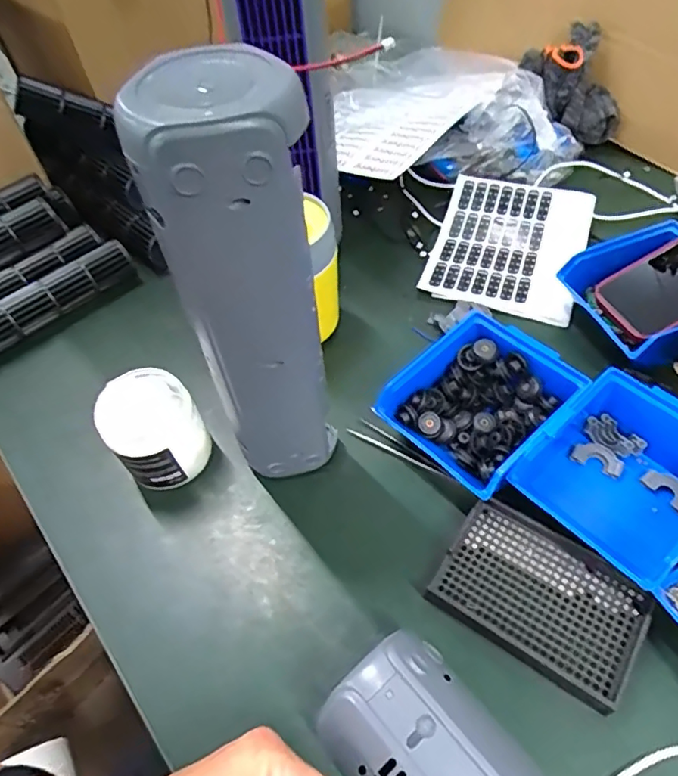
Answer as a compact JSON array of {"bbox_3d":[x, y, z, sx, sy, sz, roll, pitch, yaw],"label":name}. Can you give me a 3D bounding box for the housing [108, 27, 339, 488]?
[{"bbox_3d":[-0.052,-0.040,0.367,0.084,0.316,0.070,-19,56,-9],"label":"housing"}]

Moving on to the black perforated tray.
[{"bbox_3d":[0.143,0.146,0.390,0.132,0.013,0.091,28,62,22],"label":"black perforated tray"}]

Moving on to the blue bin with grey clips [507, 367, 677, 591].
[{"bbox_3d":[0.217,0.064,0.416,0.125,0.070,0.139,37,65,26],"label":"blue bin with grey clips"}]

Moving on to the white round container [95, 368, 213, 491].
[{"bbox_3d":[-0.151,0.036,0.460,0.070,0.083,0.072,-2,55,3],"label":"white round container"}]

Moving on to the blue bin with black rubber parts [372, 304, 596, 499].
[{"bbox_3d":[0.119,0.014,0.461,0.138,0.065,0.116,-39,61,-21],"label":"blue bin with black rubber parts"}]

